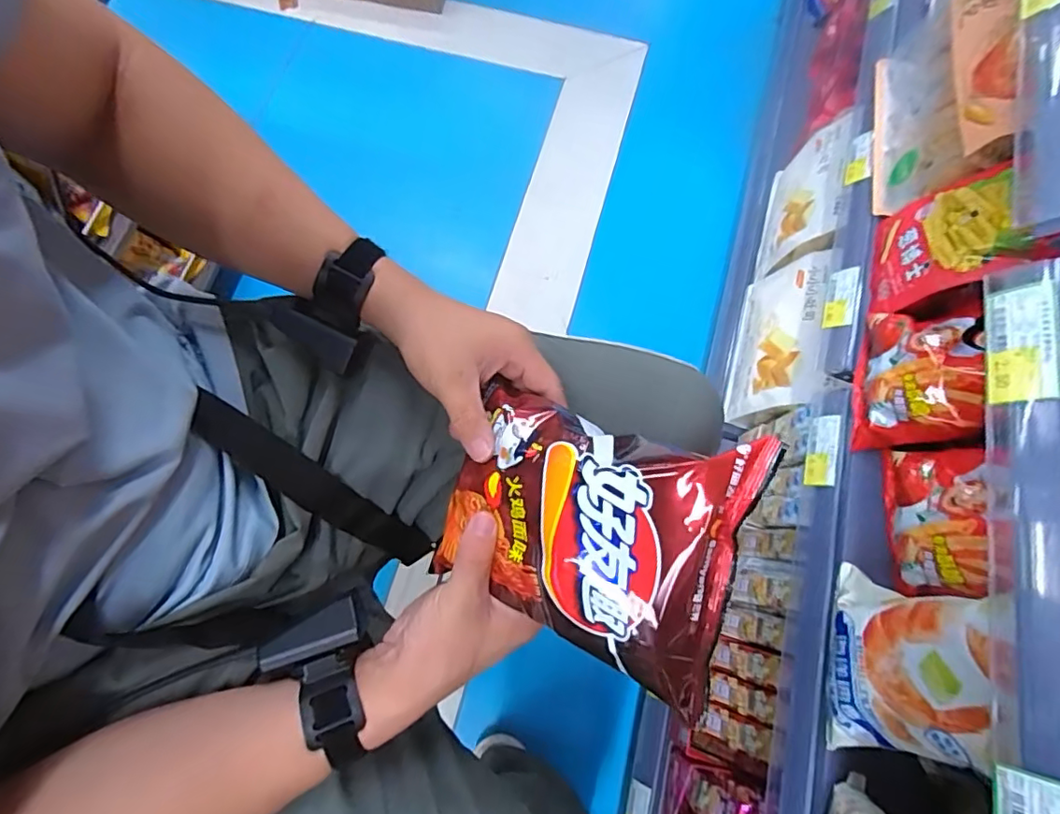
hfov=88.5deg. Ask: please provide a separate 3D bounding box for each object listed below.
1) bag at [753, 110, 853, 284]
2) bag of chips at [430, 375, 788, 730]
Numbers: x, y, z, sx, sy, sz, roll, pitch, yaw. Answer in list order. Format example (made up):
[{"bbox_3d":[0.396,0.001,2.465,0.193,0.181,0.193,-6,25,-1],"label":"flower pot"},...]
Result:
[{"bbox_3d":[0.474,-0.368,0.932,0.050,0.198,0.260,28,70,-18],"label":"bag"},{"bbox_3d":[0.031,0.075,0.348,0.192,0.041,0.150,18,93,27],"label":"bag of chips"}]

